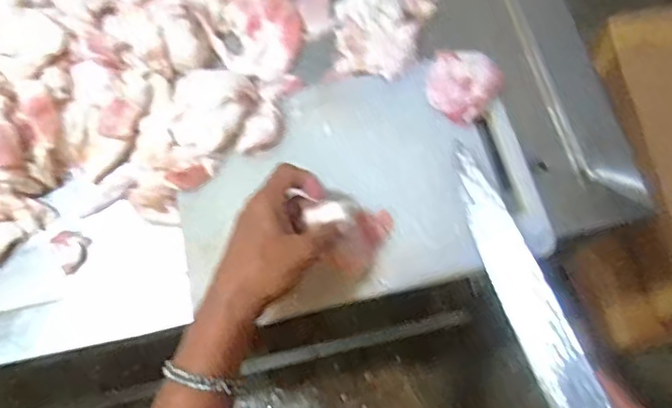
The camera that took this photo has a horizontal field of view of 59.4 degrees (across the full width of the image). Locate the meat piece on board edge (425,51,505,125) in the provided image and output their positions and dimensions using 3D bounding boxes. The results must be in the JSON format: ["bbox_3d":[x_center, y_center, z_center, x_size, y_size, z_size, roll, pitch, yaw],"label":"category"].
[{"bbox_3d":[0.134,-0.129,0.626,0.077,0.022,0.081,-1,69,2],"label":"meat piece on board edge"}]

